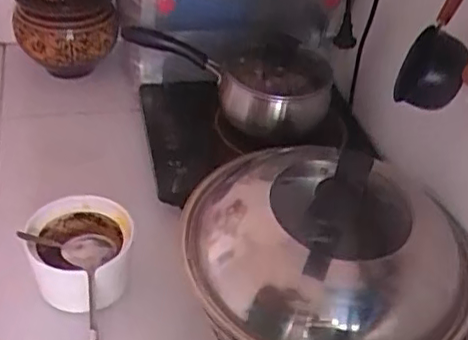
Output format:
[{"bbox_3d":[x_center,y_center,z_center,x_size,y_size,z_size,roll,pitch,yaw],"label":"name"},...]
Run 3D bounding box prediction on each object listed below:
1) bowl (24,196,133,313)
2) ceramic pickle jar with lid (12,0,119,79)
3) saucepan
[{"bbox_3d":[-0.195,0.103,0.758,0.124,0.073,0.133,4,39,-3],"label":"bowl"},{"bbox_3d":[-0.314,-0.287,1.151,0.184,0.219,0.185,4,39,-3],"label":"ceramic pickle jar with lid"},{"bbox_3d":[-0.014,-0.151,1.019,0.352,0.118,0.166,15,40,10],"label":"saucepan"}]

